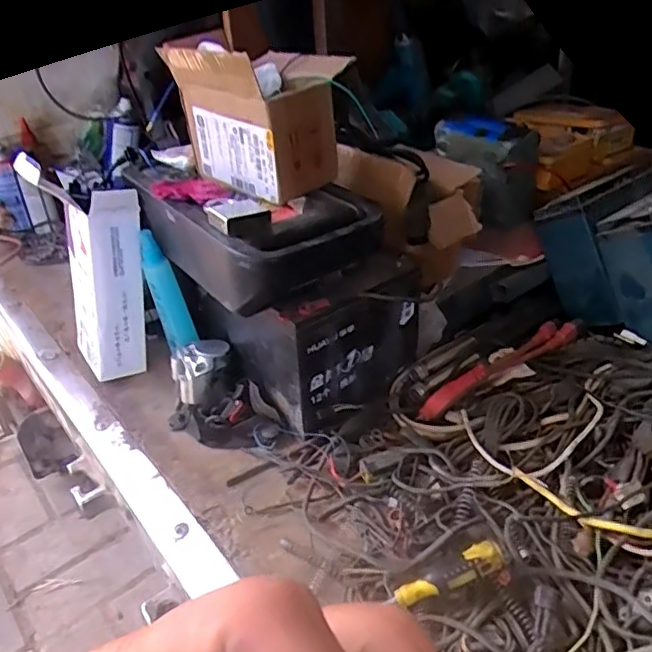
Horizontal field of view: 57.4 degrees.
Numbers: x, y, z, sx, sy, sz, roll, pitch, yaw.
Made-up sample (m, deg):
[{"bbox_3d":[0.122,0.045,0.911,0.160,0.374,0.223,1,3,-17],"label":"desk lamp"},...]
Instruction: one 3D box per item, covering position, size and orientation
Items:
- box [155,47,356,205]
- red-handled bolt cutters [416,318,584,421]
[{"bbox_3d":[-0.067,-0.212,0.610,0.132,0.138,0.130,-30,41,-34],"label":"box"},{"bbox_3d":[0.214,0.044,0.712,0.255,0.024,0.031,-23,38,-27],"label":"red-handled bolt cutters"}]

